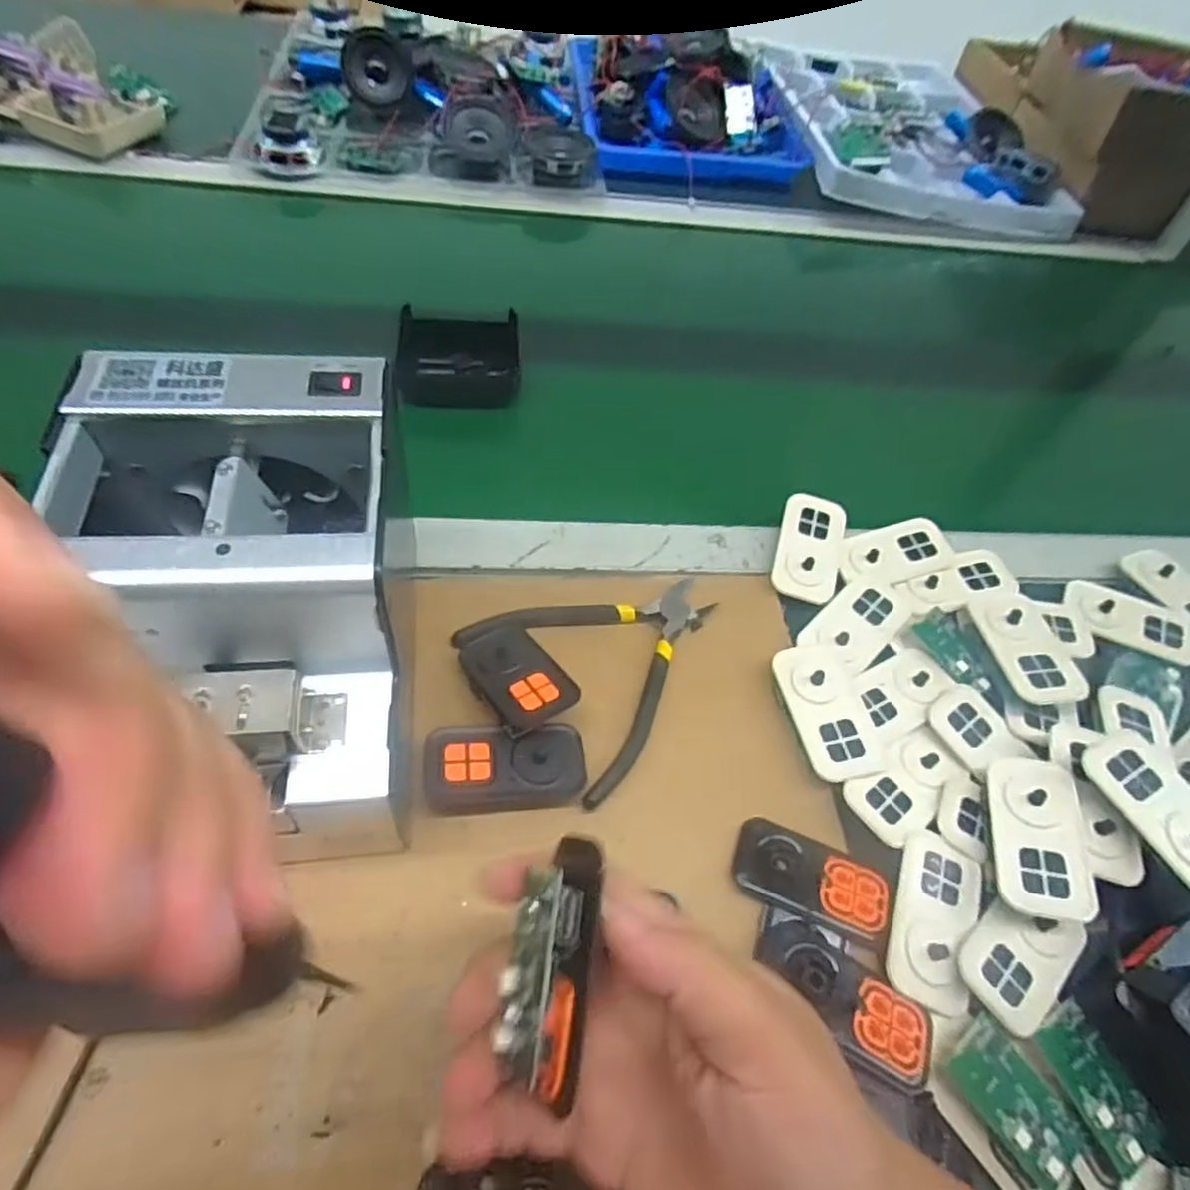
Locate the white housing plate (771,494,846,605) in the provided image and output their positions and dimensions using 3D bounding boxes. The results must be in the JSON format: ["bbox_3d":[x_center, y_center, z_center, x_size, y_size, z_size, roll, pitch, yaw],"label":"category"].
[{"bbox_3d":[0.136,-0.031,0.452,0.040,0.012,0.074,15,54,7],"label":"white housing plate"}]

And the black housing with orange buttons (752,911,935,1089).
[{"bbox_3d":[0.107,0.169,0.304,0.079,0.017,0.038,32,58,18],"label":"black housing with orange buttons"}]

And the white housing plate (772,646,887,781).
[{"bbox_3d":[0.125,0.061,0.383,0.042,0.008,0.077,-8,55,-9],"label":"white housing plate"}]

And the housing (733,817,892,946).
[{"bbox_3d":[0.103,0.135,0.342,0.072,0.007,0.040,18,55,10],"label":"housing"}]

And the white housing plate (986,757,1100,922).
[{"bbox_3d":[0.210,0.113,0.337,0.040,0.008,0.072,3,58,12],"label":"white housing plate"}]

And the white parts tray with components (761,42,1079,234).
[{"bbox_3d":[0.373,-0.578,0.880,0.311,0.054,0.421,2,54,-7],"label":"white parts tray with components"}]

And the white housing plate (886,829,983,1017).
[{"bbox_3d":[0.157,0.149,0.330,0.037,0.008,0.075,20,55,11],"label":"white housing plate"}]

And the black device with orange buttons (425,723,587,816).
[{"bbox_3d":[-0.043,0.083,0.347,0.075,0.017,0.040,-4,54,-7],"label":"black device with orange buttons"}]

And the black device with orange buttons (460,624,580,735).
[{"bbox_3d":[-0.041,0.041,0.374,0.040,0.017,0.073,-18,44,-28],"label":"black device with orange buttons"}]

